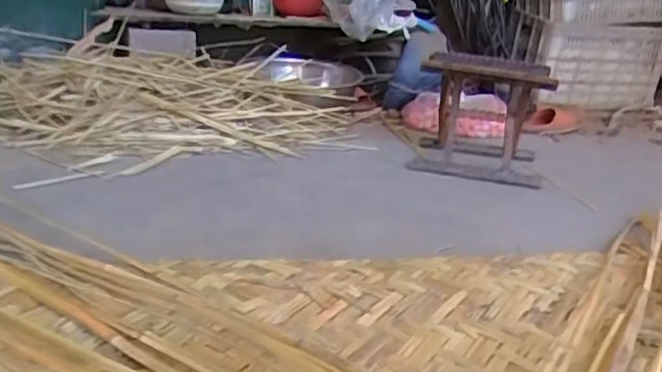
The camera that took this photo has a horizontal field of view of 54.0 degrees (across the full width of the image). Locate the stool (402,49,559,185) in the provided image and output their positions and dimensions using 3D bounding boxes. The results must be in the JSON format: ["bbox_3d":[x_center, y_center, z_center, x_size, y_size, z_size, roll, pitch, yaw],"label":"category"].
[{"bbox_3d":[0.335,-0.155,1.446,0.270,0.253,0.257,10,20,10],"label":"stool"}]

